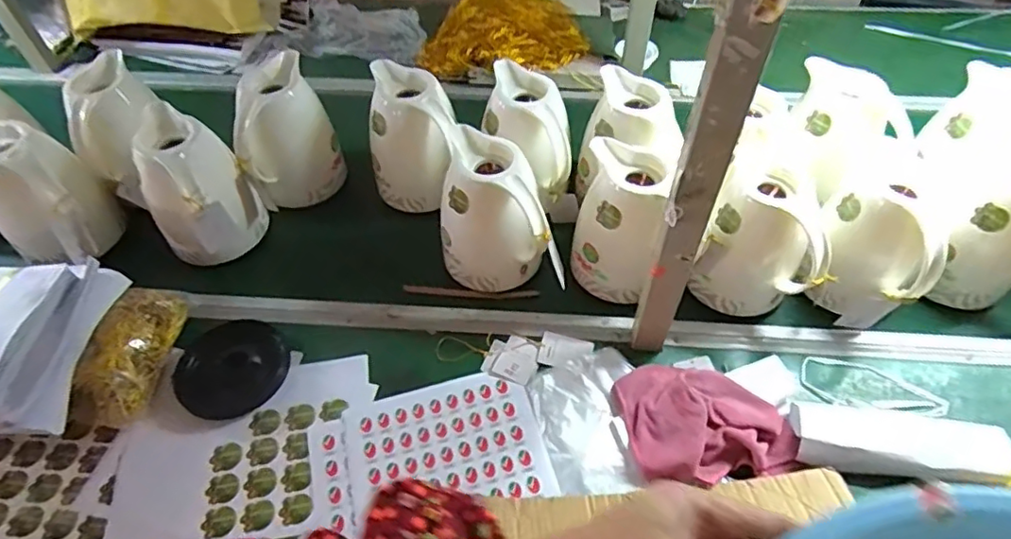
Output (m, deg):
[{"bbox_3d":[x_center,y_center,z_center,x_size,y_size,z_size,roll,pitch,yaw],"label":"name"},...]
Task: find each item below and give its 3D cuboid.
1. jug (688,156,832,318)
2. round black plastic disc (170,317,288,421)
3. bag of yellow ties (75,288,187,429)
[{"bbox_3d":[0.358,-0.033,0.841,0.146,0.192,0.121,20,53,14],"label":"jug"},{"bbox_3d":[-0.364,0.132,0.798,0.133,0.037,0.138,1,51,-1],"label":"round black plastic disc"},{"bbox_3d":[-0.478,0.099,0.769,0.061,0.071,0.191,2,51,0],"label":"bag of yellow ties"}]

